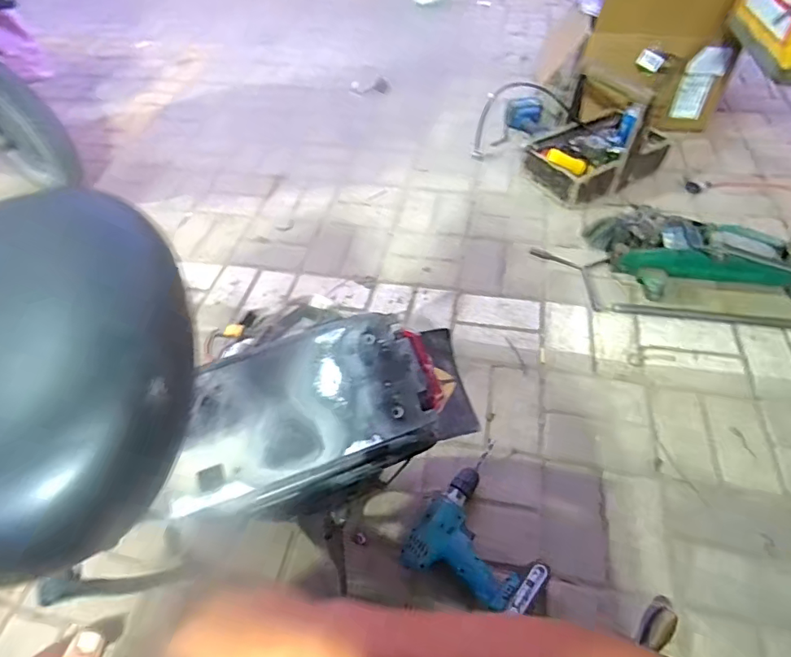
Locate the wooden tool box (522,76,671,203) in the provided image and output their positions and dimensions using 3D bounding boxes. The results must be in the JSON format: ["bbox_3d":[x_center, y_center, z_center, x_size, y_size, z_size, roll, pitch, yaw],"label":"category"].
[{"bbox_3d":[0.554,-0.531,1.353,0.302,0.258,0.336,35,59,28],"label":"wooden tool box"}]

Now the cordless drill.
[{"bbox_3d":[0.150,0.305,0.795,0.206,0.083,0.252,21,55,17],"label":"cordless drill"}]

